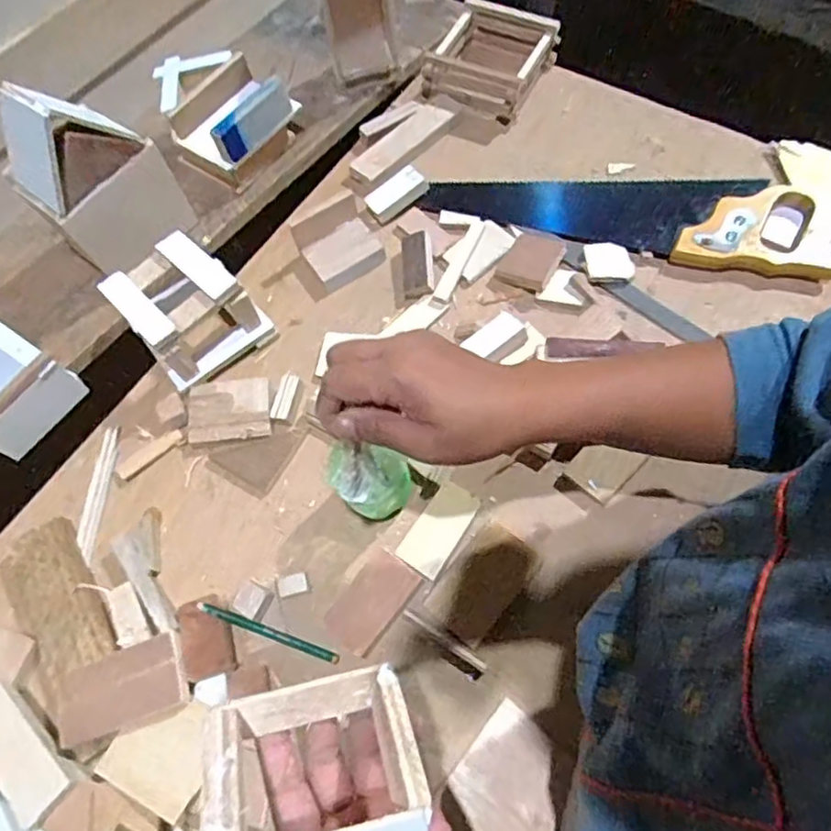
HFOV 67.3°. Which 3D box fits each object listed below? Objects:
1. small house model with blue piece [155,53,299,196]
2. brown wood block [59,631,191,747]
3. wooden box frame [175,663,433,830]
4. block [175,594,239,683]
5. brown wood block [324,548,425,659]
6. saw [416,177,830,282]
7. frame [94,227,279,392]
[{"bbox_3d":[-0.216,-0.333,0.695,0.146,0.079,0.121,31,73,19],"label":"small house model with blue piece"},{"bbox_3d":[-0.224,0.210,0.472,0.096,0.016,0.056,-23,68,-8],"label":"brown wood block"},{"bbox_3d":[-0.050,0.159,0.274,0.100,0.025,0.088,-5,23,-13],"label":"wooden box frame"},{"bbox_3d":[-0.166,0.176,0.496,0.037,0.012,0.062,-20,67,-7],"label":"block"},{"bbox_3d":[-0.035,0.150,0.500,0.047,0.019,0.078,35,72,16],"label":"brown wood block"},{"bbox_3d":[0.207,-0.214,0.631,0.394,0.038,0.108,14,68,8],"label":"saw"},{"bbox_3d":[-0.218,-0.106,0.588,0.109,0.083,0.105,-42,68,-11],"label":"frame"}]

